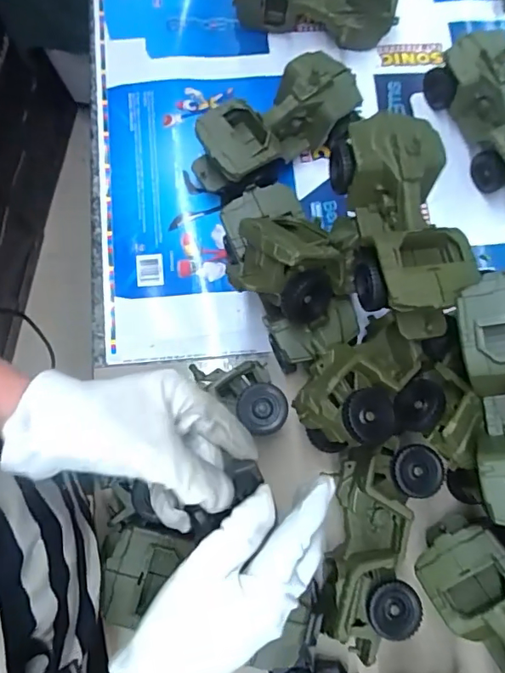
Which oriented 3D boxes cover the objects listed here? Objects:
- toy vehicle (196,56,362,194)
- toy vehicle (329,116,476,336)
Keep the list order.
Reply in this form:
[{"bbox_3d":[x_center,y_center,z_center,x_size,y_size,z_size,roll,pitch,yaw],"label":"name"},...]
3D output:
[{"bbox_3d":[0.022,-0.219,0.530,0.181,0.081,0.079,-36,81,-9],"label":"toy vehicle"},{"bbox_3d":[0.127,-0.093,0.417,0.084,0.070,0.187,-9,78,-4],"label":"toy vehicle"}]

